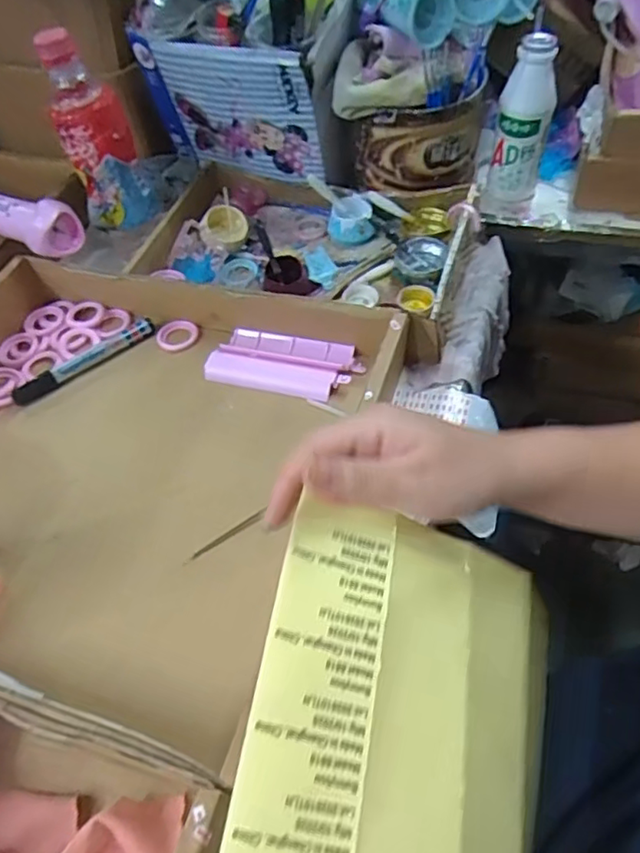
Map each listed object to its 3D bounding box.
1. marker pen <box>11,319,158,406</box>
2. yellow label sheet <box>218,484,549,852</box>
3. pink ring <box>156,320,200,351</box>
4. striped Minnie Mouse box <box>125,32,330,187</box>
[{"bbox_3d":[-0.207,-0.059,0.540,0.132,0.011,0.022,-34,57,-19],"label":"marker pen"},{"bbox_3d":[0.038,0.143,0.258,0.151,0.017,0.204,25,58,-21],"label":"yellow label sheet"},{"bbox_3d":[-0.130,-0.083,0.559,0.040,0.004,0.036,5,54,9],"label":"pink ring"},{"bbox_3d":[-0.085,-0.299,0.581,0.167,0.135,0.012,15,68,17],"label":"striped Minnie Mouse box"}]

